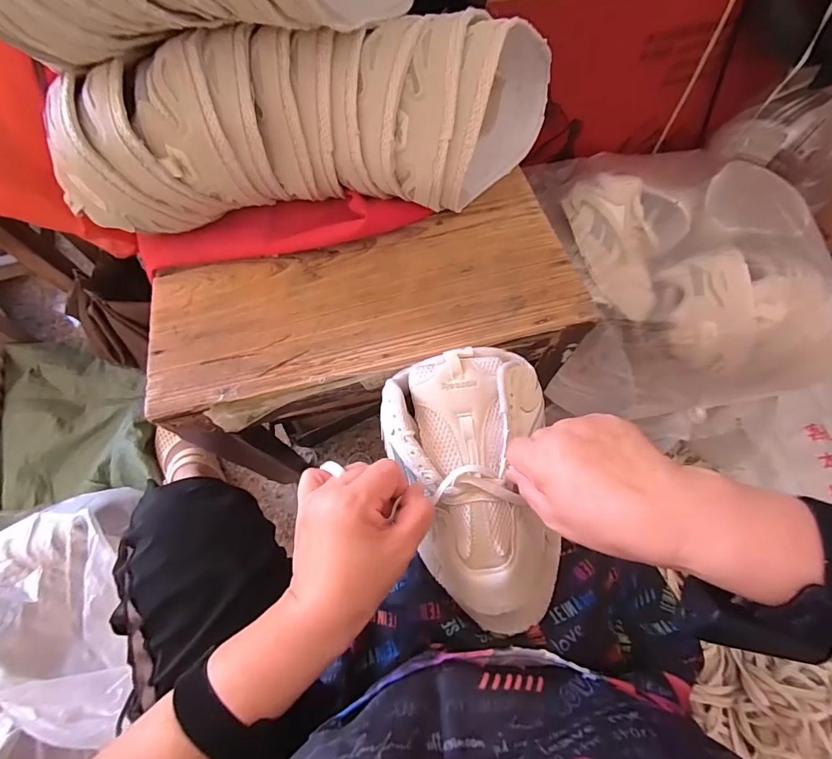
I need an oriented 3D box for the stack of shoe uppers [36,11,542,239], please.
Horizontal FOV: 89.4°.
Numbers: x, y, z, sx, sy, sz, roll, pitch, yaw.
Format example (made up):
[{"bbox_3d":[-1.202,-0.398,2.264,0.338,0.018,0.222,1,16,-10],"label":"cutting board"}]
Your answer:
[{"bbox_3d":[-0.081,-0.237,0.391,0.464,0.152,0.154,-7,70,-3],"label":"stack of shoe uppers"}]

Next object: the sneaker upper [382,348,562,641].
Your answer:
[{"bbox_3d":[0.051,0.087,0.353,0.133,0.075,0.218,-9,70,-4],"label":"sneaker upper"}]

